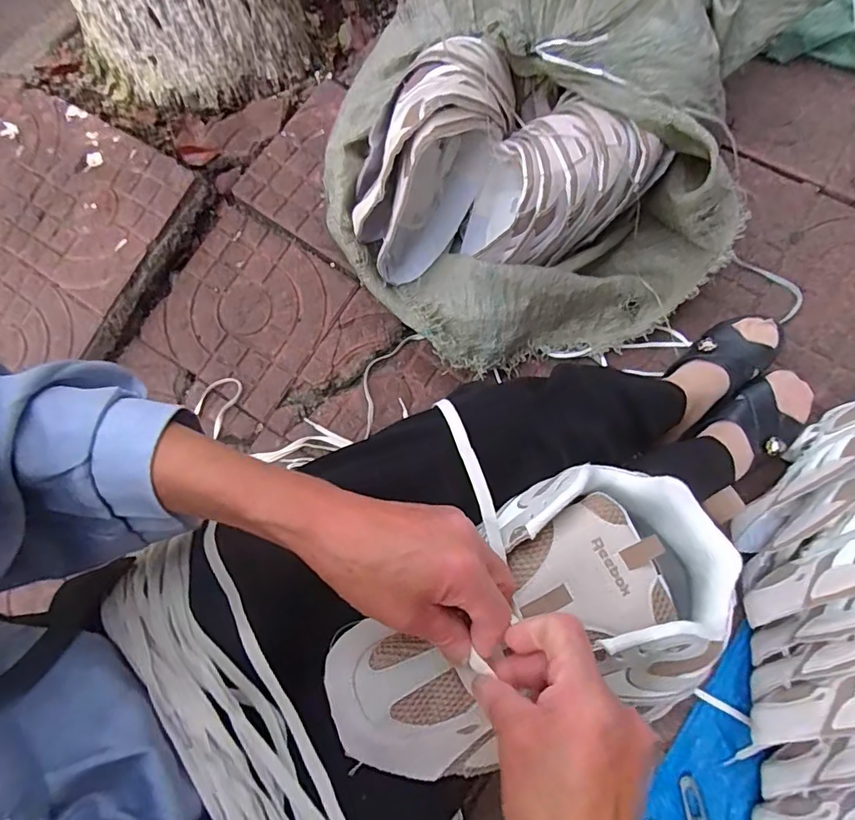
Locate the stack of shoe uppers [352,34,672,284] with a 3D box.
[{"bbox_3d":[0.104,-0.298,0.670,0.388,0.210,0.200,1,70,3],"label":"stack of shoe uppers"}]

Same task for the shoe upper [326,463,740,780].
[{"bbox_3d":[0.061,0.127,0.297,0.243,0.063,0.134,-28,71,-5],"label":"shoe upper"}]

